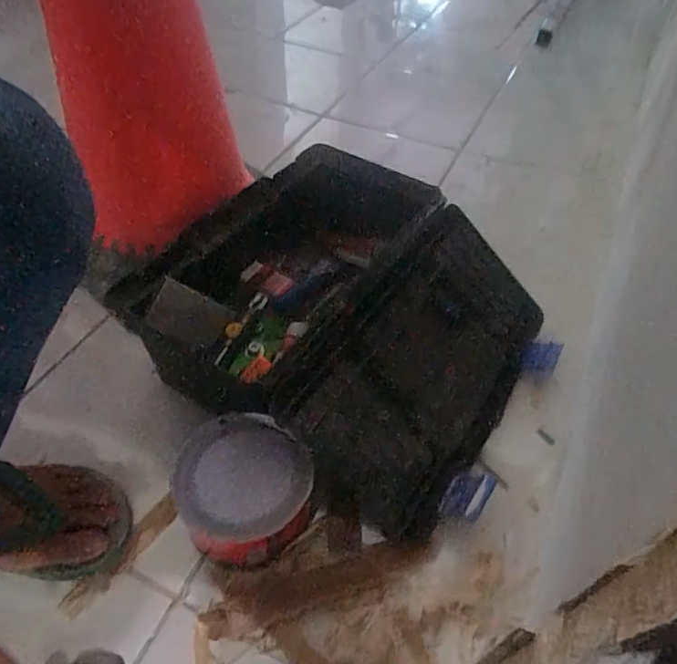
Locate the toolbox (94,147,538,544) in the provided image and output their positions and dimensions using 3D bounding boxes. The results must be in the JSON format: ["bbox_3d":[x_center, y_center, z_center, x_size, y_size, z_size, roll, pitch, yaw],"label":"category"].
[{"bbox_3d":[0.016,-0.022,0.650,0.409,0.153,0.373,31,54,22],"label":"toolbox"}]

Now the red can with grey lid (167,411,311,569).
[{"bbox_3d":[-0.091,0.159,0.529,0.124,0.082,0.127,2,48,-2],"label":"red can with grey lid"}]

